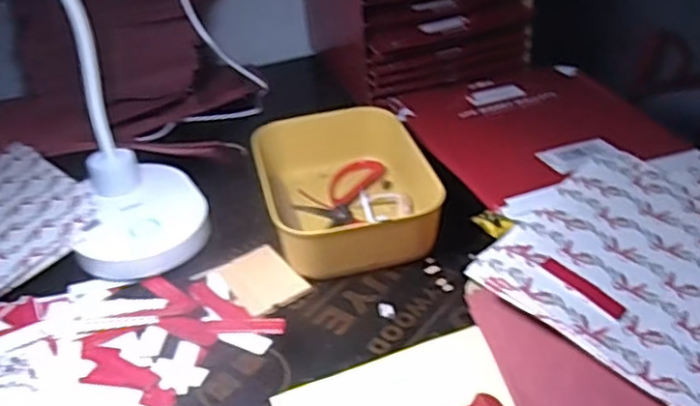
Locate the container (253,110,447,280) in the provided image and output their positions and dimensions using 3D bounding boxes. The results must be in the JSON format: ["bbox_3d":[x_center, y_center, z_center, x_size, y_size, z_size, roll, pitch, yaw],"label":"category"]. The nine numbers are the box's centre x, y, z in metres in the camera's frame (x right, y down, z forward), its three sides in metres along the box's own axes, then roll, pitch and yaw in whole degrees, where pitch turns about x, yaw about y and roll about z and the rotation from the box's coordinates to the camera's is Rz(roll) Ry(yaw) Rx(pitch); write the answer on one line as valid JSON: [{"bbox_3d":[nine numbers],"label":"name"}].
[{"bbox_3d":[-0.006,-0.017,0.615,0.135,0.053,0.185,-12,37,-8],"label":"container"}]

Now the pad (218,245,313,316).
[{"bbox_3d":[-0.071,0.060,0.550,0.051,0.004,0.071,-27,41,-25],"label":"pad"}]

